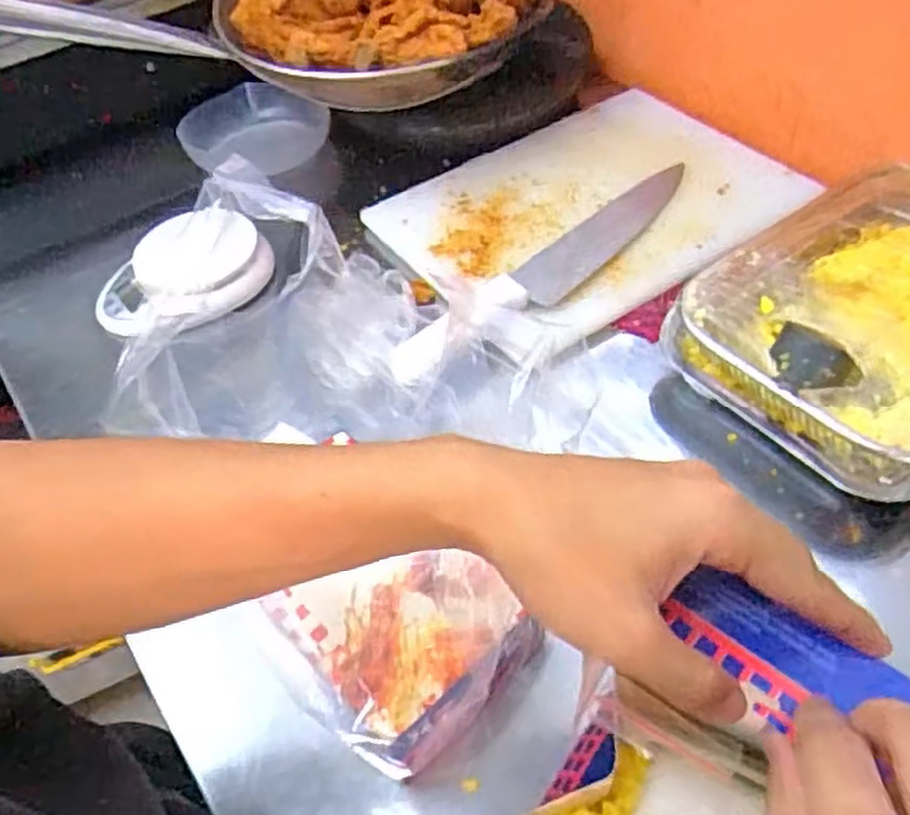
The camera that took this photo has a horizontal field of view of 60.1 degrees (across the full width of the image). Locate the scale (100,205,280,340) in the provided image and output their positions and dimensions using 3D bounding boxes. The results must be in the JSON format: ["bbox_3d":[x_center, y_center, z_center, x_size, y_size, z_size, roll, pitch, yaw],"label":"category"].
[{"bbox_3d":[-0.241,-0.114,0.704,0.153,0.035,0.112,-27,70,-4],"label":"scale"}]

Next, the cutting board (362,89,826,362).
[{"bbox_3d":[0.122,-0.183,0.717,0.336,0.016,0.248,-29,55,-16],"label":"cutting board"}]

